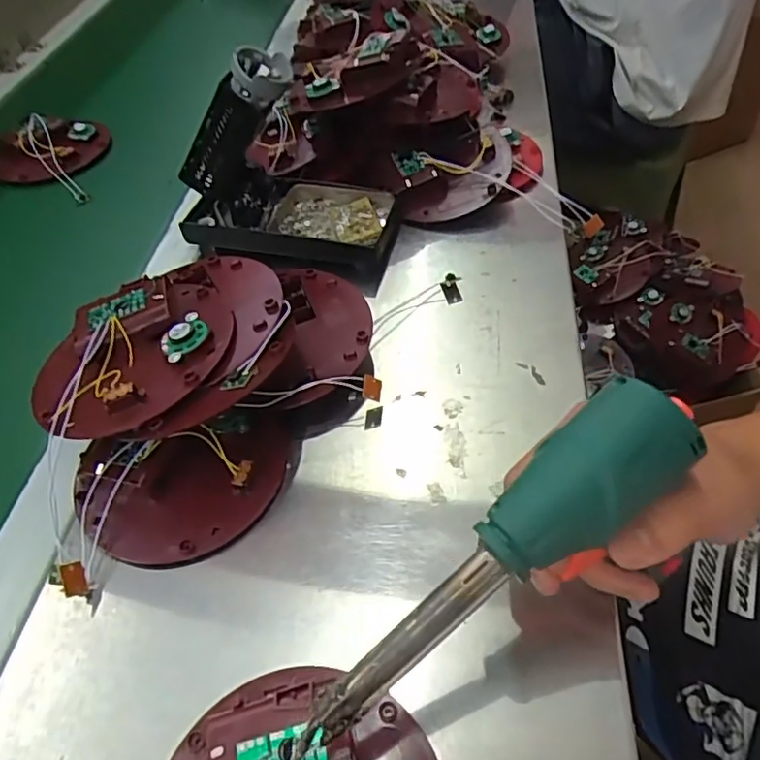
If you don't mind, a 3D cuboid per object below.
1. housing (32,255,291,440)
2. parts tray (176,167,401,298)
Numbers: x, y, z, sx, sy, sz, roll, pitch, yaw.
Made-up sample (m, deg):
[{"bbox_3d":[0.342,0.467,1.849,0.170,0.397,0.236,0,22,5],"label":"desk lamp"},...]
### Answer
[{"bbox_3d":[-0.120,-0.026,0.348,0.133,0.020,0.146,-5,49,6],"label":"housing"},{"bbox_3d":[-0.070,-0.132,0.486,0.169,0.037,0.084,8,51,11],"label":"parts tray"}]

